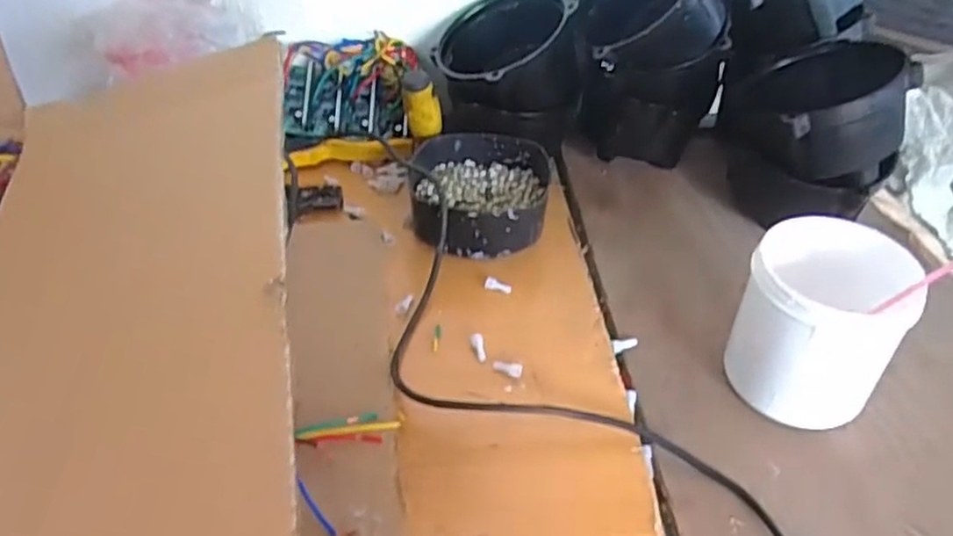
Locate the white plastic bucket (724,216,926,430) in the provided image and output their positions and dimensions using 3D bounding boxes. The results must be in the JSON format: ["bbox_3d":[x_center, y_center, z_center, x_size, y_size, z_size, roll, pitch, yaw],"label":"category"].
[{"bbox_3d":[0.214,0.040,0.448,0.096,0.117,0.084,28,47,28],"label":"white plastic bucket"}]

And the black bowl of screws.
[{"bbox_3d":[0.004,-0.061,0.607,0.115,0.051,0.126,1,40,-1],"label":"black bowl of screws"}]

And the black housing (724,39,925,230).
[{"bbox_3d":[0.278,-0.102,0.597,0.120,0.152,0.116,9,41,8],"label":"black housing"}]

